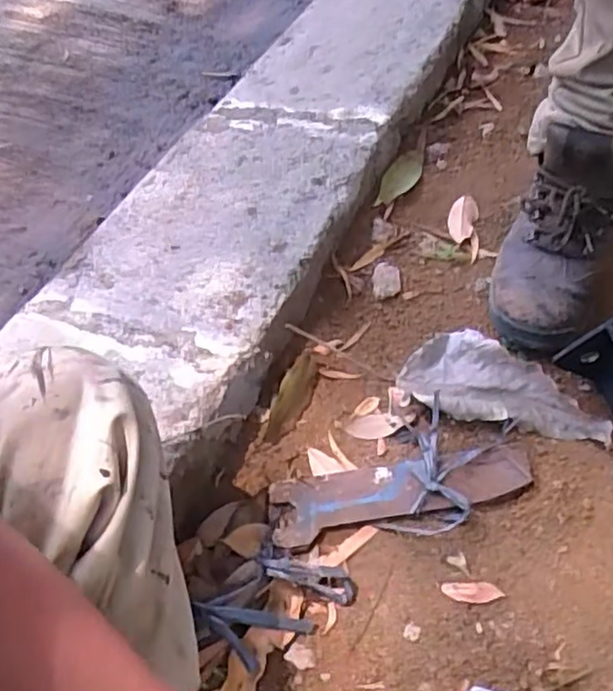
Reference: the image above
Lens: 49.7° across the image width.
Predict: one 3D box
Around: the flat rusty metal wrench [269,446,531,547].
[{"bbox_3d":[0.088,0.138,0.624,0.242,0.017,0.055,-12,66,4],"label":"flat rusty metal wrench"}]

